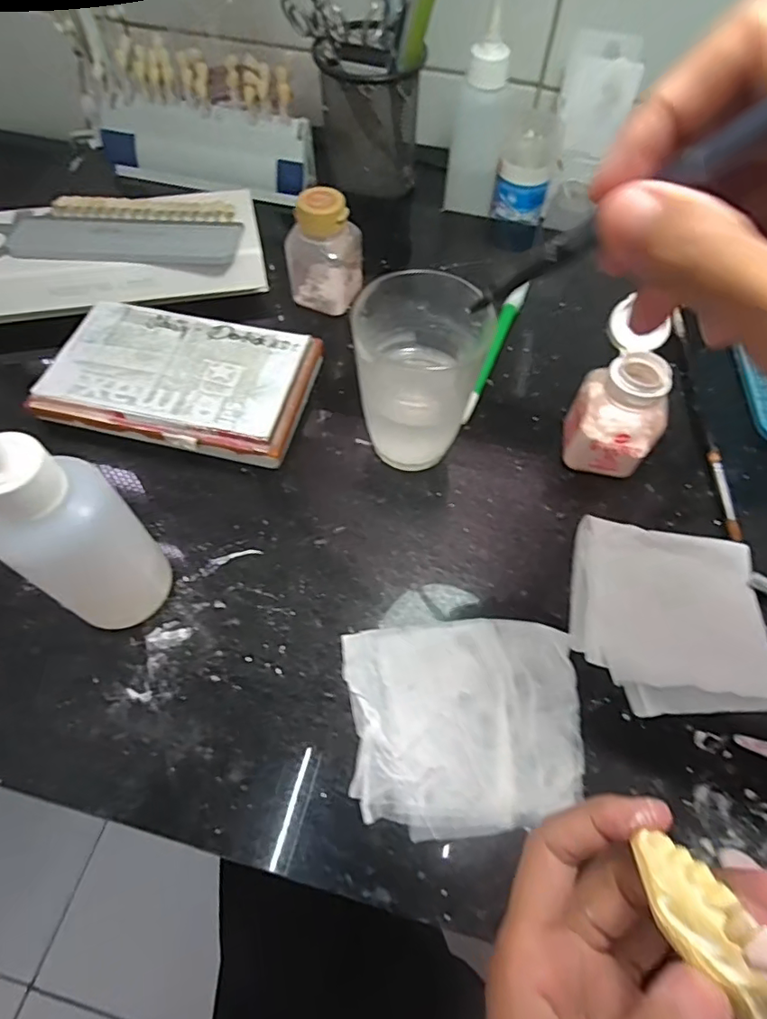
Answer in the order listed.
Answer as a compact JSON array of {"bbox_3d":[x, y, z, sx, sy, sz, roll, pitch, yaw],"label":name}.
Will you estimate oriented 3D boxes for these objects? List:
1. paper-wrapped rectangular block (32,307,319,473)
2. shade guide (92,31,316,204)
[{"bbox_3d":[-0.123,-0.079,0.333,0.148,0.022,0.092,12,61,5],"label":"paper-wrapped rectangular block"},{"bbox_3d":[-0.147,-0.304,0.430,0.175,0.080,0.059,19,62,9],"label":"shade guide"}]

